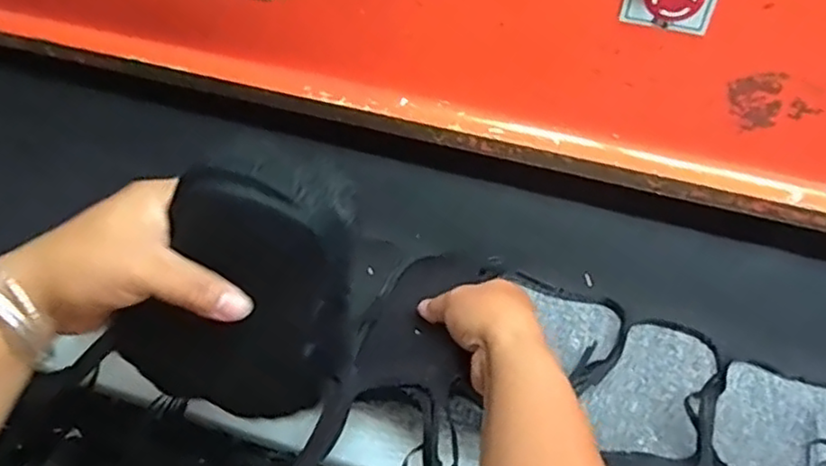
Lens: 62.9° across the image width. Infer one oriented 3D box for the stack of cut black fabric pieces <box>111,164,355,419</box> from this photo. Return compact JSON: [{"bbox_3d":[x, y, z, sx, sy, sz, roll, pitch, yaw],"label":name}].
[{"bbox_3d":[-0.088,0.042,0.384,0.126,0.147,0.032,27,26,-13],"label":"stack of cut black fabric pieces"}]

